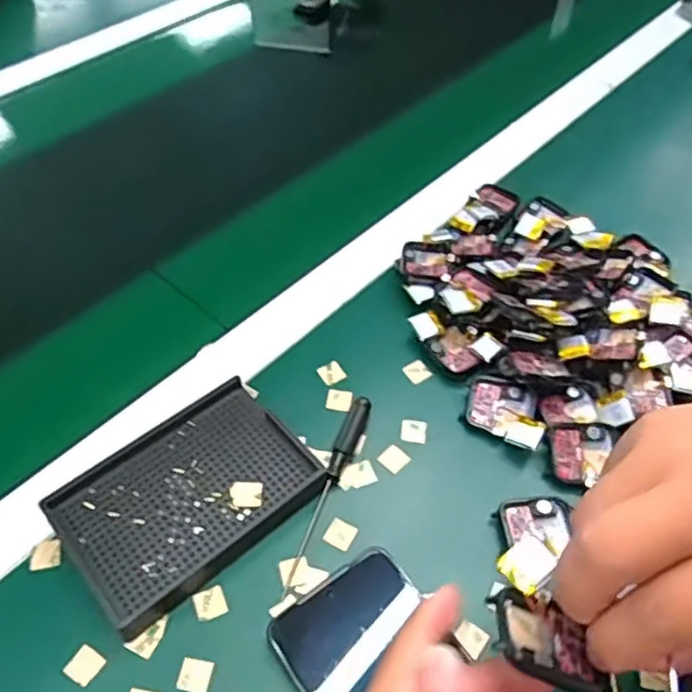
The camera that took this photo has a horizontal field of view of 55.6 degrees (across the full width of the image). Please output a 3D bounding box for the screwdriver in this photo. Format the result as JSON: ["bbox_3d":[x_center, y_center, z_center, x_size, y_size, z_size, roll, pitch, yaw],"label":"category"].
[{"bbox_3d":[-0.012,0.083,0.391,0.011,0.018,0.126,19,53,13],"label":"screwdriver"}]

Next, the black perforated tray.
[{"bbox_3d":[-0.093,0.086,0.384,0.134,0.022,0.092,-33,59,-25],"label":"black perforated tray"}]

